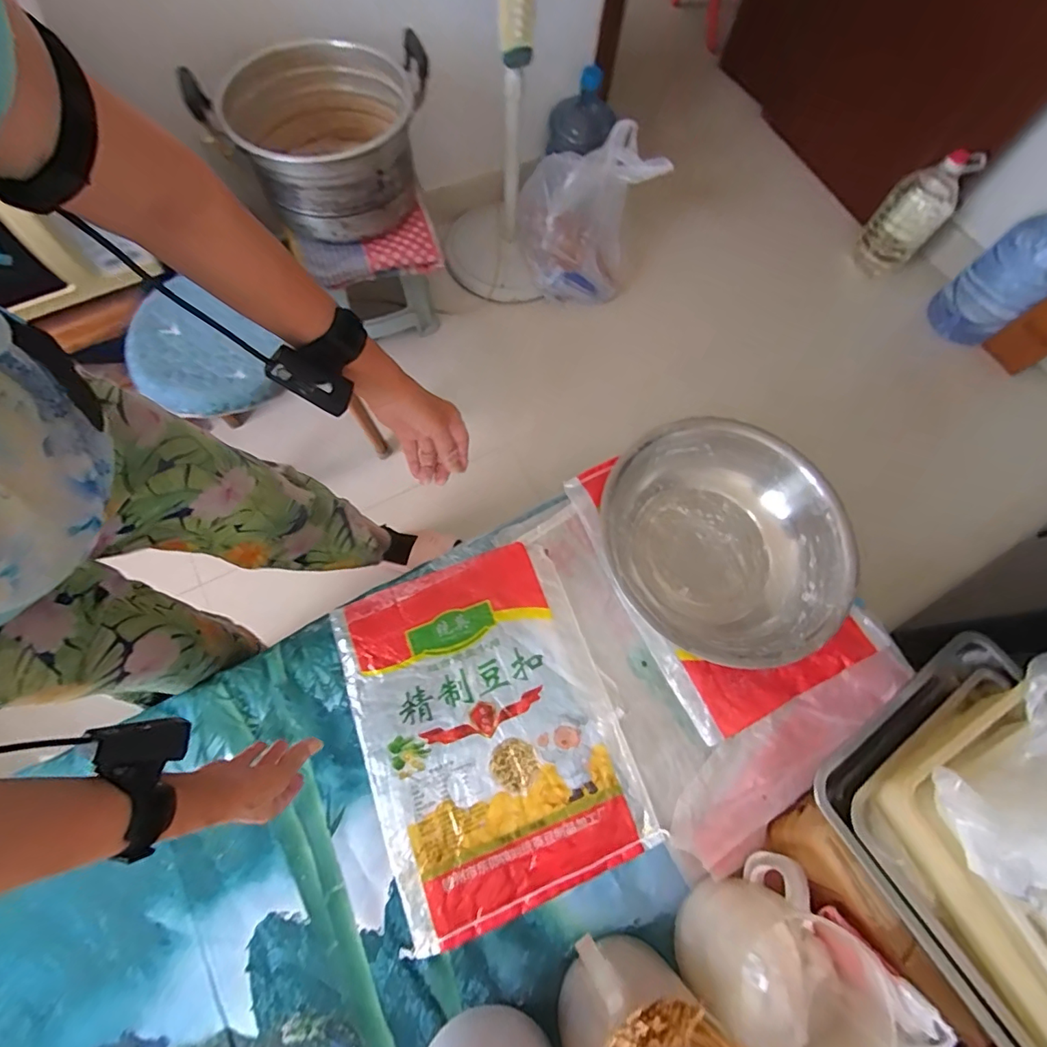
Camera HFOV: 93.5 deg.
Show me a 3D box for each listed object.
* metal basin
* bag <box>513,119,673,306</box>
[{"bbox_3d":[0.310,0.023,0.781,0.362,0.116,0.341,1,70,-4],"label":"metal basin"},{"bbox_3d":[0.172,-0.842,1.393,0.388,0.304,0.296,4,70,-3],"label":"bag"}]

